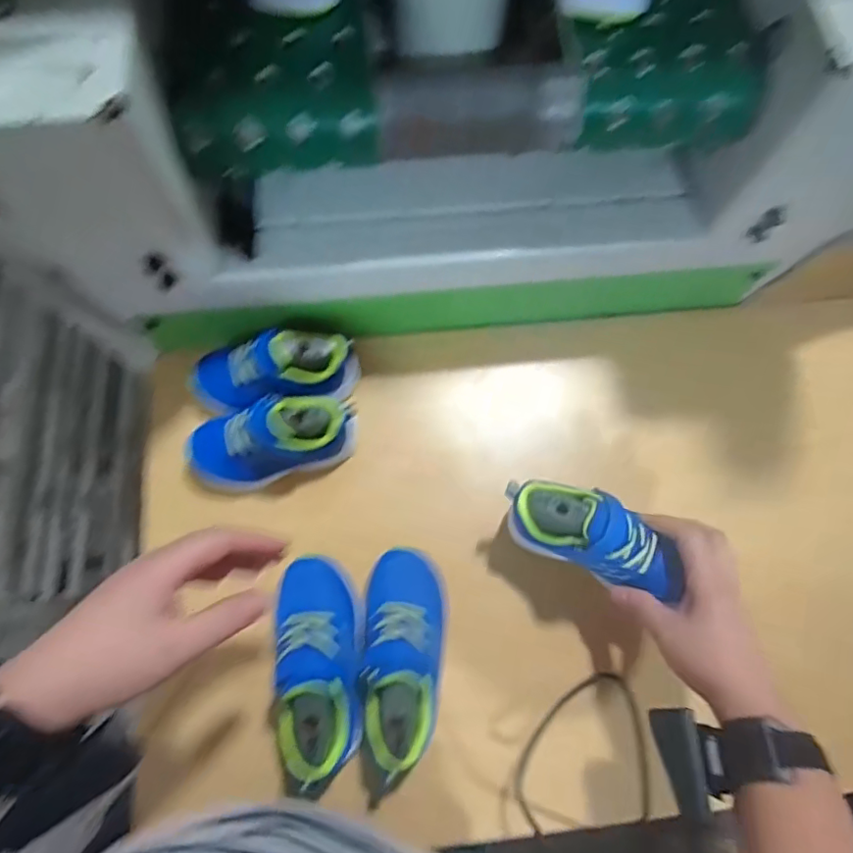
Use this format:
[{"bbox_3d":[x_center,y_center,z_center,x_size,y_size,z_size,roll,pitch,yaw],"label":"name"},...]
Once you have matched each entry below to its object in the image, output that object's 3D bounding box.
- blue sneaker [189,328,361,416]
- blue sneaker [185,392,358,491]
[{"bbox_3d":[-0.150,-0.054,0.534,0.159,0.072,0.057,-7,74,-4],"label":"blue sneaker"},{"bbox_3d":[-0.144,0.014,0.516,0.157,0.078,0.064,-11,75,-5],"label":"blue sneaker"}]

